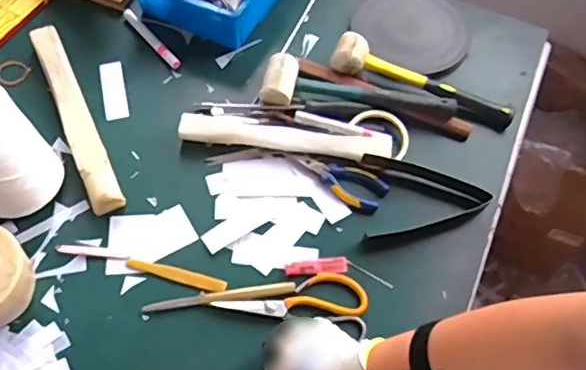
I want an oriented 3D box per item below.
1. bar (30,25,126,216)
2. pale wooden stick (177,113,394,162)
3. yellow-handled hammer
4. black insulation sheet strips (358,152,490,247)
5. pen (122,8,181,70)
[{"bbox_3d":[-0.314,-0.100,0.808,0.043,0.028,0.337,-23,64,-15],"label":"bar"},{"bbox_3d":[-0.008,-0.069,0.801,0.300,0.022,0.049,7,60,1],"label":"pale wooden stick"},{"bbox_3d":[0.193,-0.154,0.842,0.284,0.047,0.059,24,62,10],"label":"yellow-handled hammer"},{"bbox_3d":[0.181,0.021,0.762,0.169,0.025,0.120,1,61,-2],"label":"black insulation sheet strips"},{"bbox_3d":[-0.229,-0.236,0.894,0.019,0.016,0.150,-35,68,-20],"label":"pen"}]

